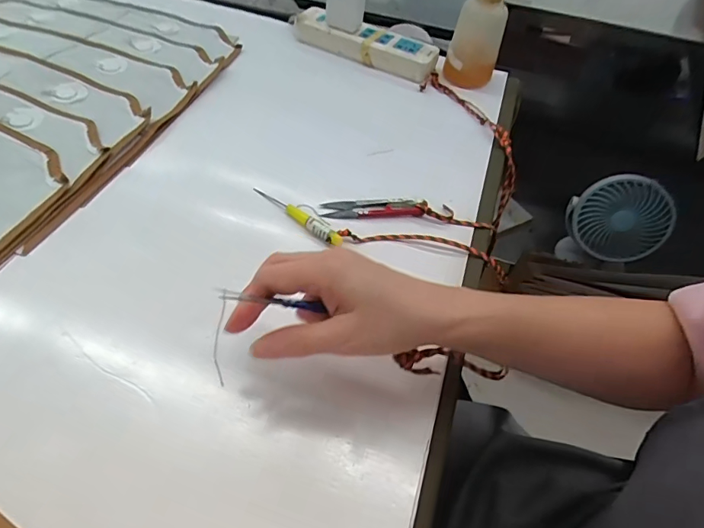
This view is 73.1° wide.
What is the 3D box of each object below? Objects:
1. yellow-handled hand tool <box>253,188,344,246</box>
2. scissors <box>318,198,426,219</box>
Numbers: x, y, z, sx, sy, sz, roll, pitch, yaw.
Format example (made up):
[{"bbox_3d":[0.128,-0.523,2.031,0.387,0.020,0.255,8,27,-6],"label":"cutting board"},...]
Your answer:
[{"bbox_3d":[-0.053,-0.049,0.440,0.109,0.015,0.013,35,55,22],"label":"yellow-handled hand tool"},{"bbox_3d":[0.020,-0.054,0.451,0.098,0.013,0.023,-1,50,-7],"label":"scissors"}]

